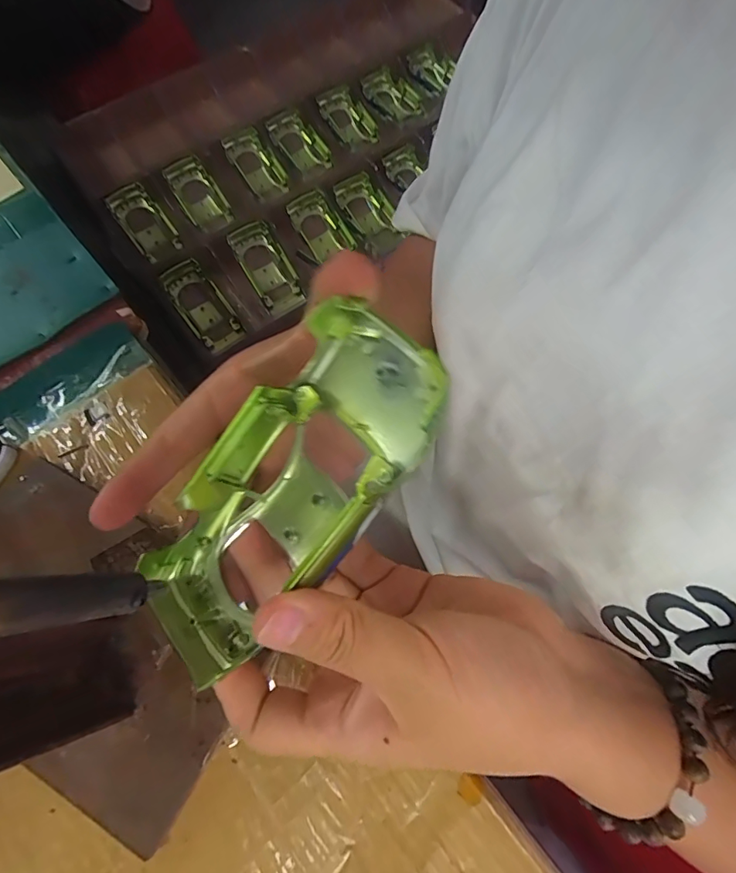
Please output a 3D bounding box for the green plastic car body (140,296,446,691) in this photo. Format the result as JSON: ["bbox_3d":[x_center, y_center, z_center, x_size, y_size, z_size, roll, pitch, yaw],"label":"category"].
[{"bbox_3d":[-0.030,0.020,0.162,0.057,0.028,0.135,44,107,16],"label":"green plastic car body"}]

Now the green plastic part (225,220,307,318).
[{"bbox_3d":[-0.124,-0.208,0.575,0.056,0.037,0.116,-31,93,-12],"label":"green plastic part"}]

